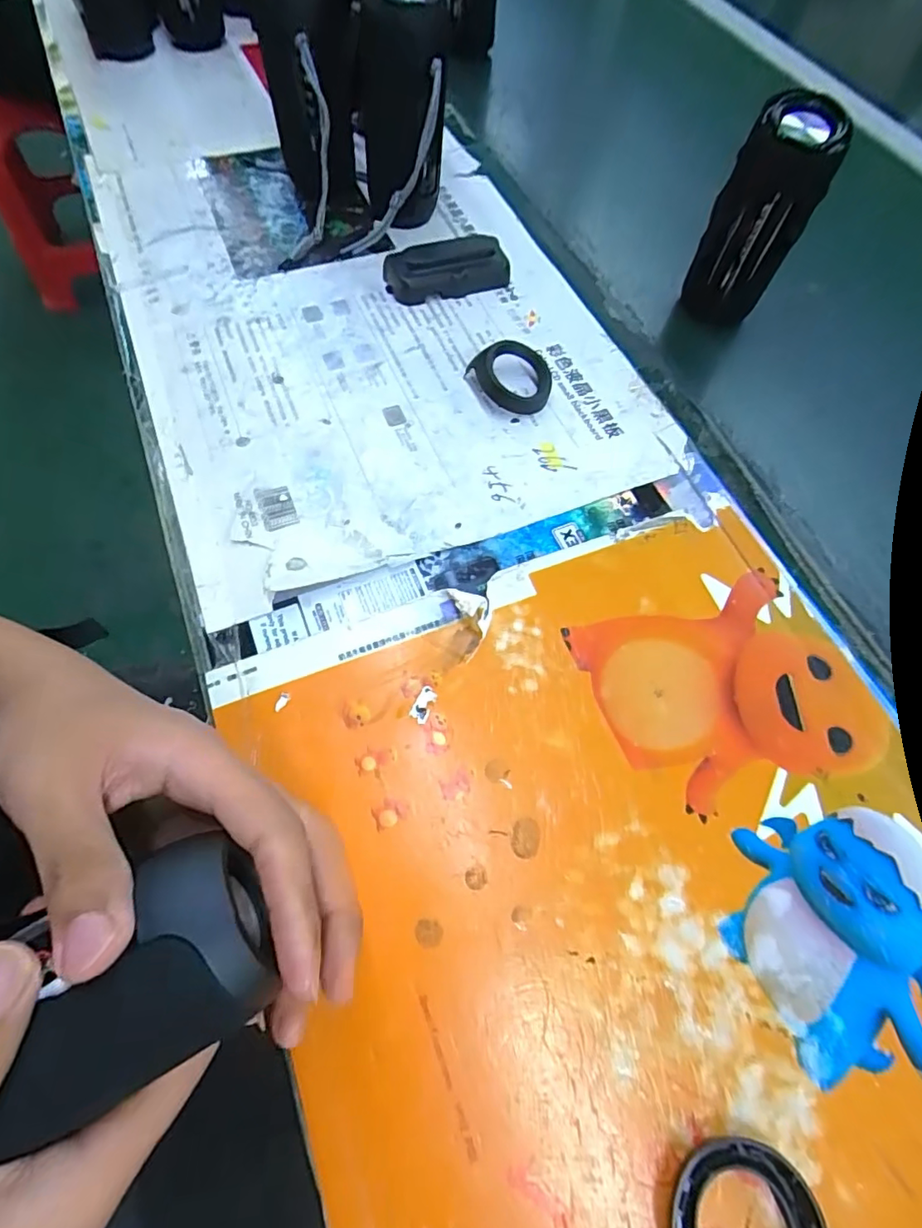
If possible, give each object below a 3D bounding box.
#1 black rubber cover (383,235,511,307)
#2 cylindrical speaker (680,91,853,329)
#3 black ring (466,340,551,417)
[{"bbox_3d":[-0.011,-0.298,0.466,0.105,0.027,0.042,-16,66,-10],"label":"black rubber cover"},{"bbox_3d":[0.235,-0.314,0.429,0.066,0.134,0.066,23,65,8],"label":"cylindrical speaker"},{"bbox_3d":[0.042,-0.182,0.414,0.051,0.024,0.059,-25,68,-14],"label":"black ring"}]

